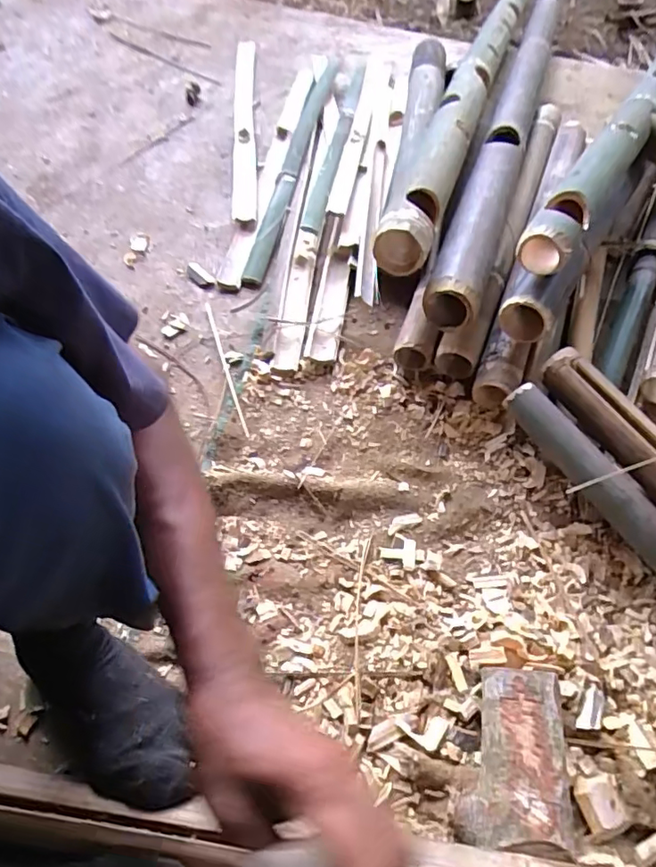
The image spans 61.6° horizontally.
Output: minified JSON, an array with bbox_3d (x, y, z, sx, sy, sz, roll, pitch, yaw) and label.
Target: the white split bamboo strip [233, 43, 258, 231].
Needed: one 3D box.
[{"bbox_3d":[-0.167,-0.620,1.098,0.050,0.037,0.604,-4,58,-1],"label":"white split bamboo strip"}]

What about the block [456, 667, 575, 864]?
[{"bbox_3d":[0.153,0.370,0.448,0.090,0.061,0.326,7,59,5],"label":"block"}]

